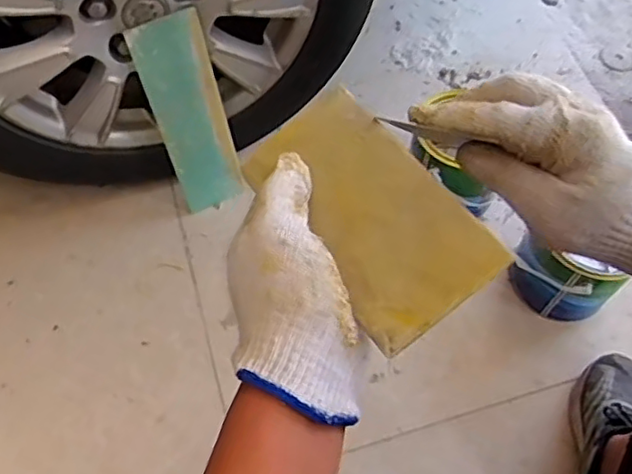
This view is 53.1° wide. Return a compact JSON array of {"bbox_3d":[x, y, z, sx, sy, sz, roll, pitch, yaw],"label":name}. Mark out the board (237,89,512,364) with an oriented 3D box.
[{"bbox_3d":[0.028,-0.017,0.368,0.083,0.005,0.159,-39,60,0],"label":"board"}]

